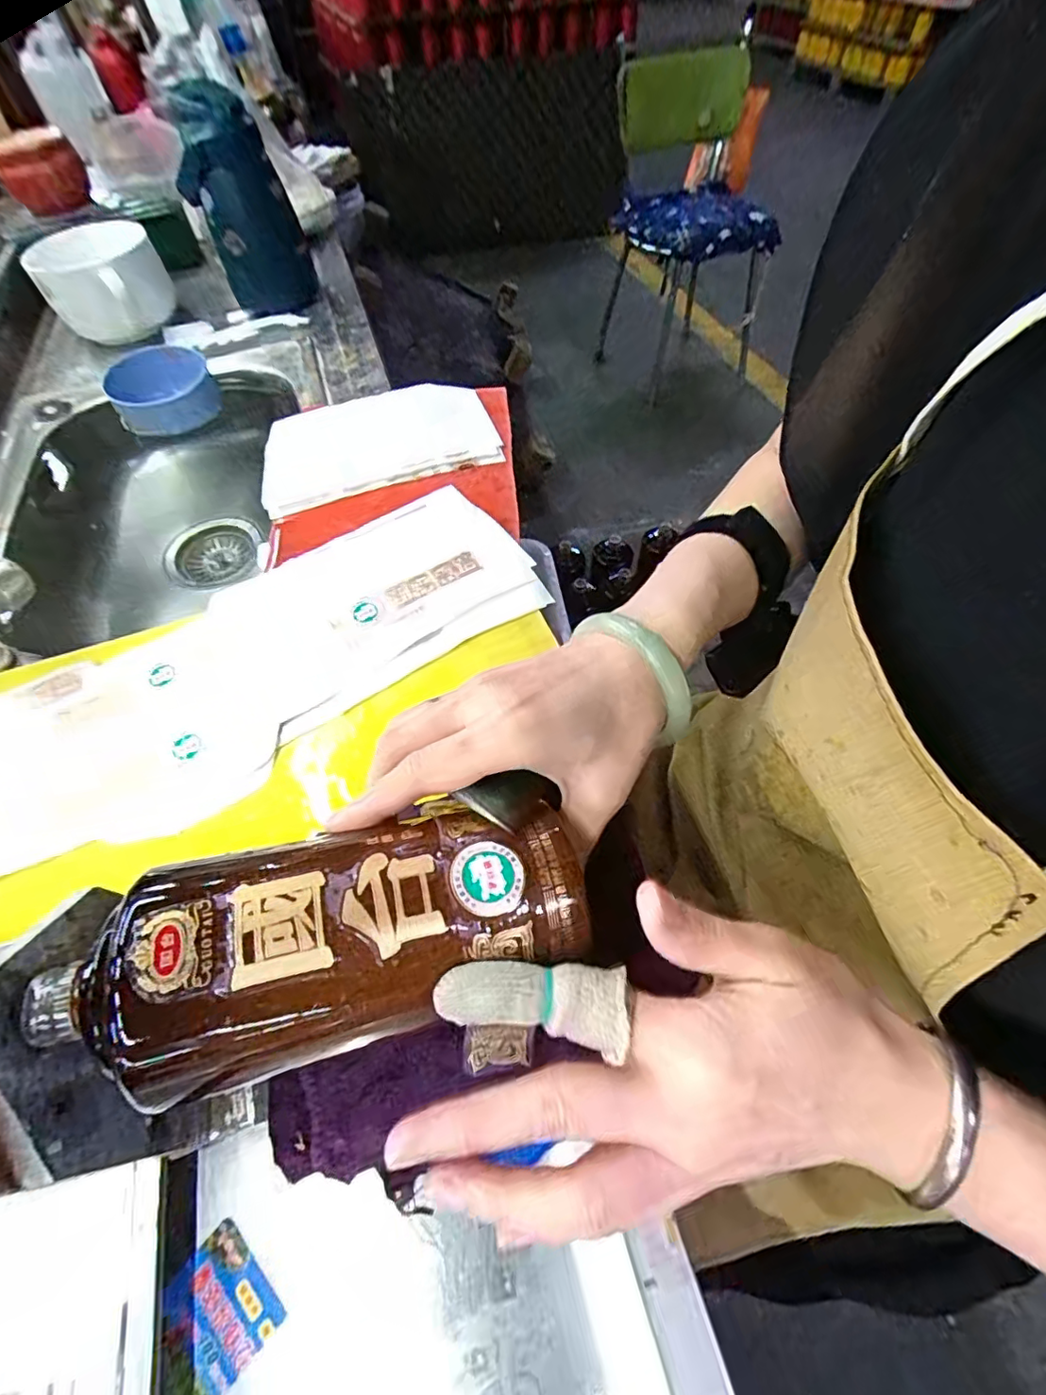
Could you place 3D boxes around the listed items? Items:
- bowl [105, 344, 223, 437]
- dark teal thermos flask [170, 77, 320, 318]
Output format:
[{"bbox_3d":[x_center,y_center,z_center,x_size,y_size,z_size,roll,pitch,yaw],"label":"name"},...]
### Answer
[{"bbox_3d":[-0.410,-0.348,0.622,0.109,0.053,0.089,-31,61,-17],"label":"bowl"},{"bbox_3d":[-0.344,-0.607,0.678,0.118,0.214,0.109,-19,58,-8],"label":"dark teal thermos flask"}]

